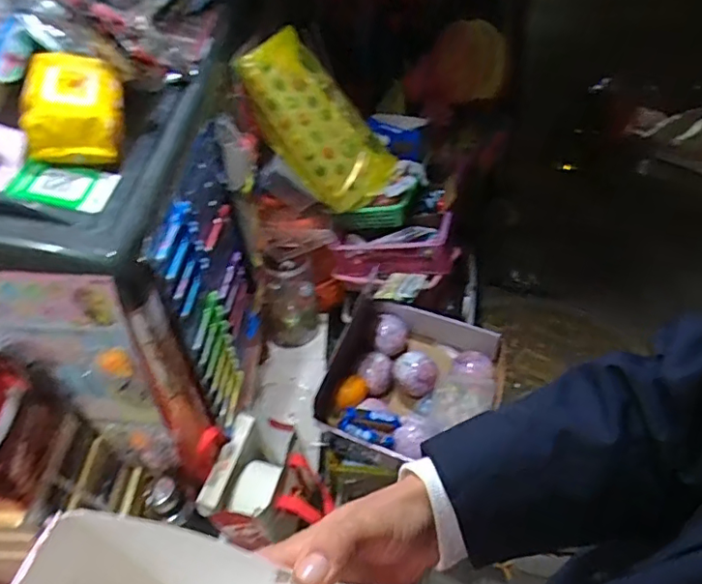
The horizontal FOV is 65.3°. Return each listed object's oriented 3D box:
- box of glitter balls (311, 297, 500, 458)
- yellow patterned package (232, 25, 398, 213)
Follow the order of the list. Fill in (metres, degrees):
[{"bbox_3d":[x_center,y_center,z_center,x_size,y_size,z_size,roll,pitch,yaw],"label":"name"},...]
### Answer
[{"bbox_3d":[0.117,0.193,1.181,0.351,0.164,0.318,15,50,16],"label":"box of glitter balls"},{"bbox_3d":[-0.078,-0.395,1.273,0.250,0.418,0.085,-54,24,-15],"label":"yellow patterned package"}]

